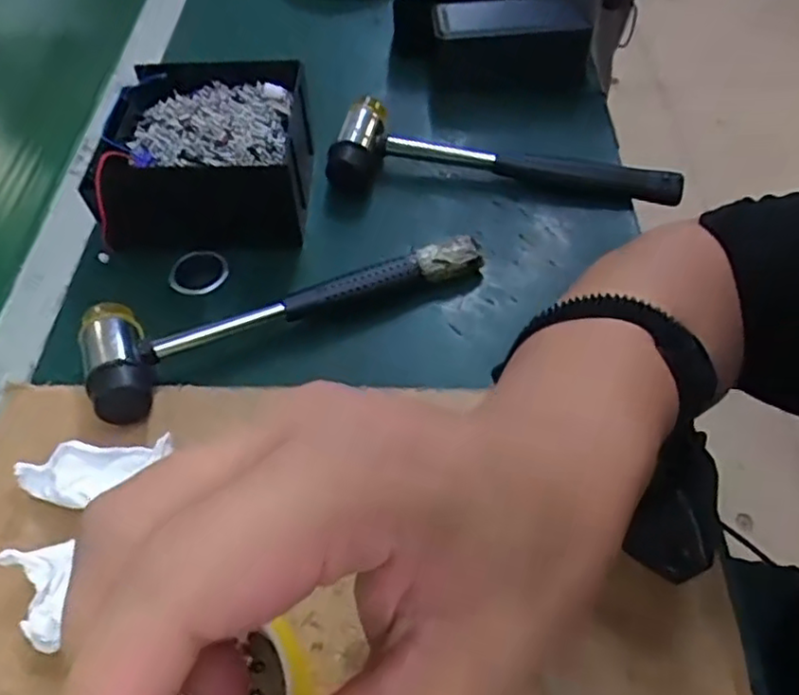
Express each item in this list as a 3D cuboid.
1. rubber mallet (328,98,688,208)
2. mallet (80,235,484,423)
[{"bbox_3d":[0.078,-0.136,0.492,0.257,0.036,0.081,10,55,9],"label":"rubber mallet"},{"bbox_3d":[-0.070,-0.033,0.415,0.248,0.033,0.078,-23,57,-15],"label":"mallet"}]

